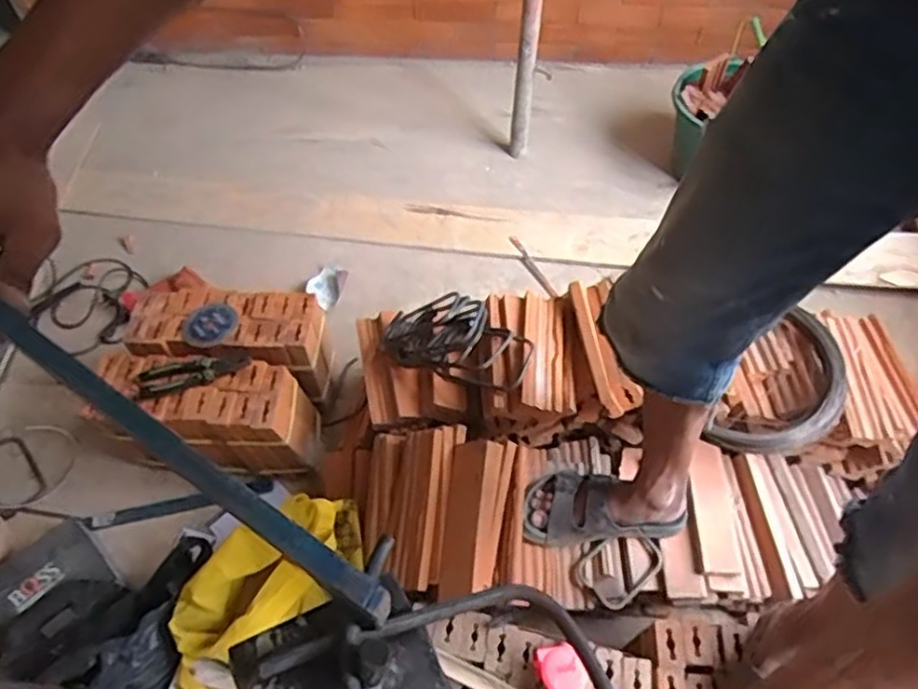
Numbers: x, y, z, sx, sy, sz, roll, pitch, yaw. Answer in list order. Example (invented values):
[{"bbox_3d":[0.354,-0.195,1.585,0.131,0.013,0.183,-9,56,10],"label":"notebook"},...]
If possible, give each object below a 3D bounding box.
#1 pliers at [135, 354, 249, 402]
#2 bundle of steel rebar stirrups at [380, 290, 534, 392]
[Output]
[{"bbox_3d":[-0.459,0.044,1.200,0.189,0.020,0.058,-15,57,-10],"label":"pliers"},{"bbox_3d":[-0.003,-0.007,1.166,0.268,0.085,0.138,24,59,15],"label":"bundle of steel rebar stirrups"}]

